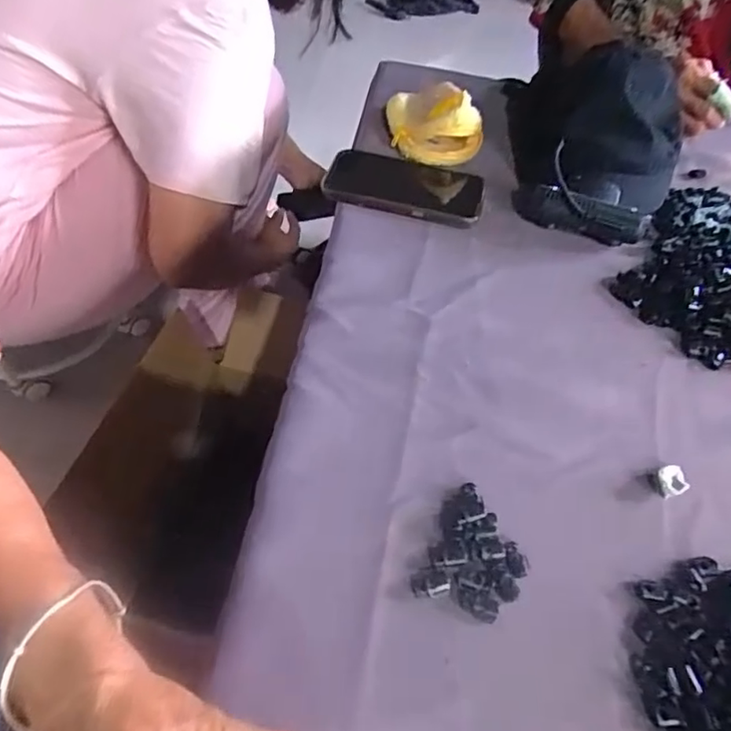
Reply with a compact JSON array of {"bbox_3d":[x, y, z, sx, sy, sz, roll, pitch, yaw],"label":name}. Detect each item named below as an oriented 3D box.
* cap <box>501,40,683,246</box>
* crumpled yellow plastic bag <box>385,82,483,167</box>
[{"bbox_3d":[0.220,-0.234,0.574,0.173,0.107,0.231,19,53,11],"label":"cap"},{"bbox_3d":[0.070,-0.253,0.607,0.074,0.067,0.097,-27,58,-23],"label":"crumpled yellow plastic bag"}]

